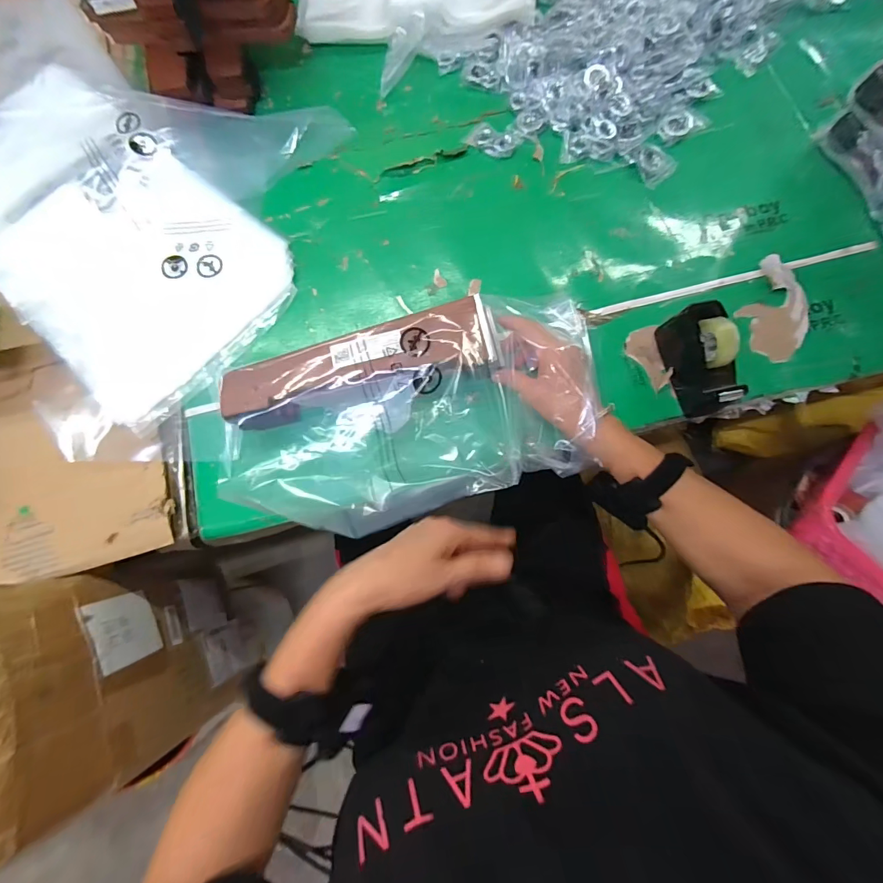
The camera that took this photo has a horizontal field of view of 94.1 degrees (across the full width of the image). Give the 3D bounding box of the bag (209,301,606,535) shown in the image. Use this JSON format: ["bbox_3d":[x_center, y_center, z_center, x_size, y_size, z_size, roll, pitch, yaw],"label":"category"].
[{"bbox_3d":[-0.050,-0.023,0.449,0.370,0.050,0.220,-15,83,-1],"label":"bag"}]

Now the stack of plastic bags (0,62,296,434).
[{"bbox_3d":[-0.453,-0.284,0.545,0.525,0.038,0.292,42,81,10],"label":"stack of plastic bags"}]

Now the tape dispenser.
[{"bbox_3d":[0.292,-0.091,0.458,0.054,0.075,0.113,-8,80,-1],"label":"tape dispenser"}]

